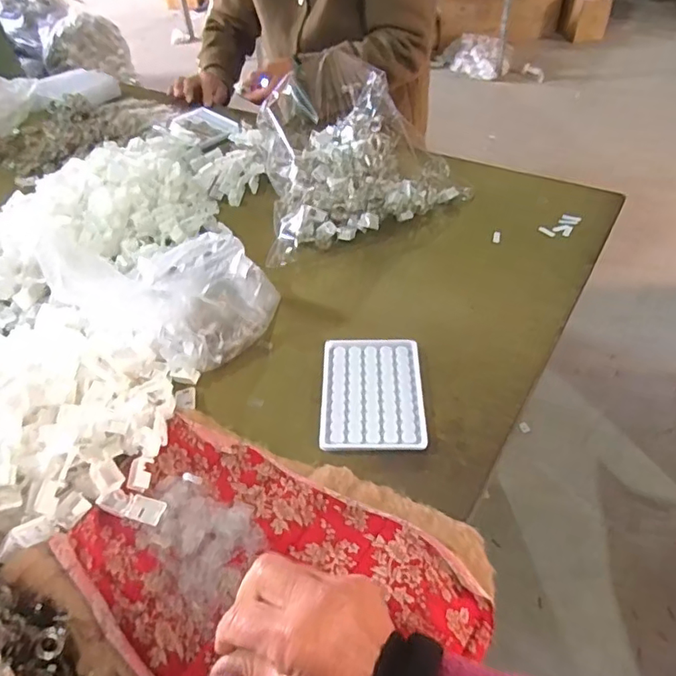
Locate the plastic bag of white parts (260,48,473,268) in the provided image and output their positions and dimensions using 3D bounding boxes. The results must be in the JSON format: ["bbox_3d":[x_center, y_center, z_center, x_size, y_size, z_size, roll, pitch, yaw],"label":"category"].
[{"bbox_3d":[0.008,-0.255,0.719,0.292,0.150,0.198,-22,48,-17],"label":"plastic bag of white parts"}]

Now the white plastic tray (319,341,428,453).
[{"bbox_3d":[0.033,0.051,0.511,0.094,0.007,0.129,-1,45,3],"label":"white plastic tray"}]

